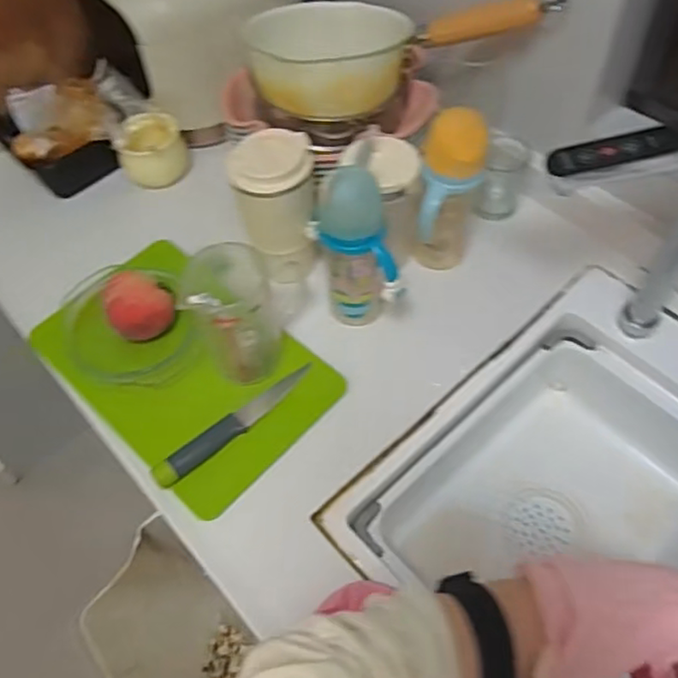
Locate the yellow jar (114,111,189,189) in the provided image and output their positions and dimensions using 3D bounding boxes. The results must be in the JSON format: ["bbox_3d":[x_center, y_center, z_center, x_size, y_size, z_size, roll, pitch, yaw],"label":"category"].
[{"bbox_3d":[-0.250,-0.250,0.858,0.071,0.070,0.075,-2,57,3],"label":"yellow jar"}]

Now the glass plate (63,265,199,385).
[{"bbox_3d":[-0.237,-0.027,0.732,0.138,0.043,0.168,-12,57,-4],"label":"glass plate"}]

